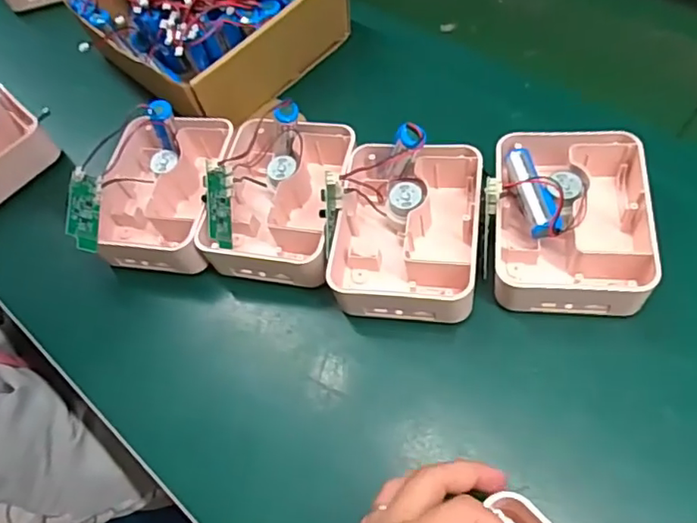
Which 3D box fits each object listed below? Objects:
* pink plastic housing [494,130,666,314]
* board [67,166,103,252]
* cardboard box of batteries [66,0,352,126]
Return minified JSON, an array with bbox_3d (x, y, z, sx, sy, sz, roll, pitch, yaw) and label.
[{"bbox_3d":[0.154,-0.031,0.403,0.101,0.036,0.132,0,58,12],"label":"pink plastic housing"},{"bbox_3d":[-0.201,-0.040,0.442,0.024,0.008,0.067,16,52,-38],"label":"board"},{"bbox_3d":[-0.134,-0.238,0.551,0.206,0.080,0.178,37,69,24],"label":"cardboard box of batteries"}]

